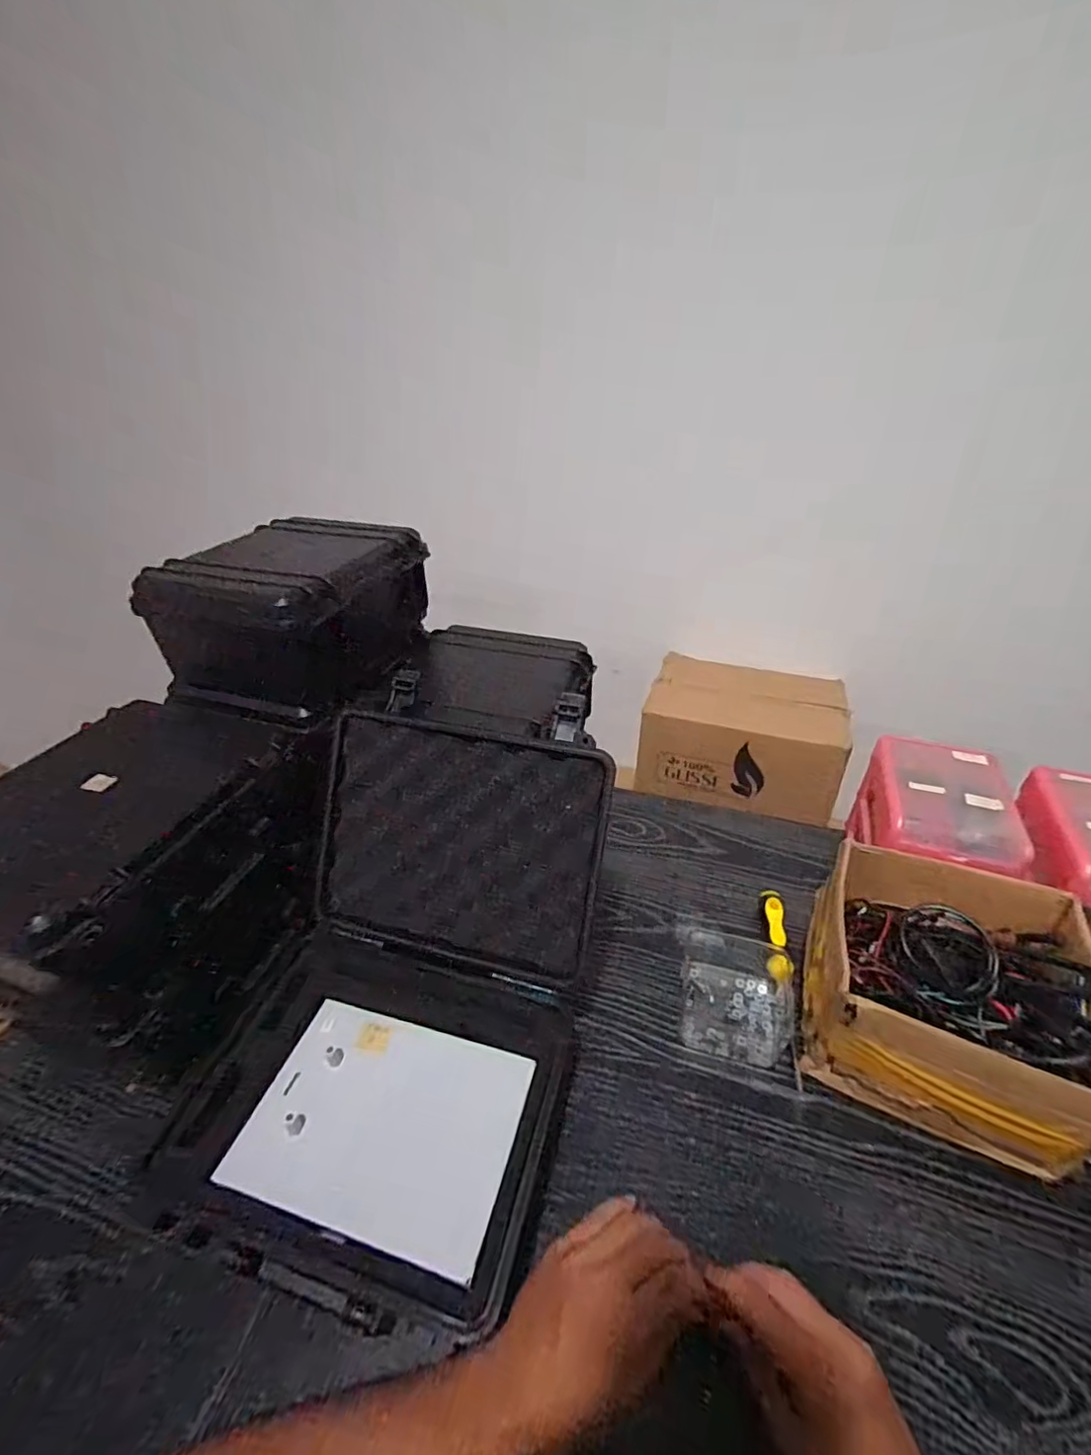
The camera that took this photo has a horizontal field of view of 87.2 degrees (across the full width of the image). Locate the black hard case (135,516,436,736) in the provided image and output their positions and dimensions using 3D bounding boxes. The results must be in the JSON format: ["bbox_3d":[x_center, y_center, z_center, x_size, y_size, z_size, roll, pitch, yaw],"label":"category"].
[{"bbox_3d":[-0.297,-0.132,0.703,0.235,0.179,0.246,8,36,12],"label":"black hard case"}]

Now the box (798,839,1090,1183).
[{"bbox_3d":[0.368,0.246,0.540,0.210,0.134,0.216,13,37,19],"label":"box"}]

